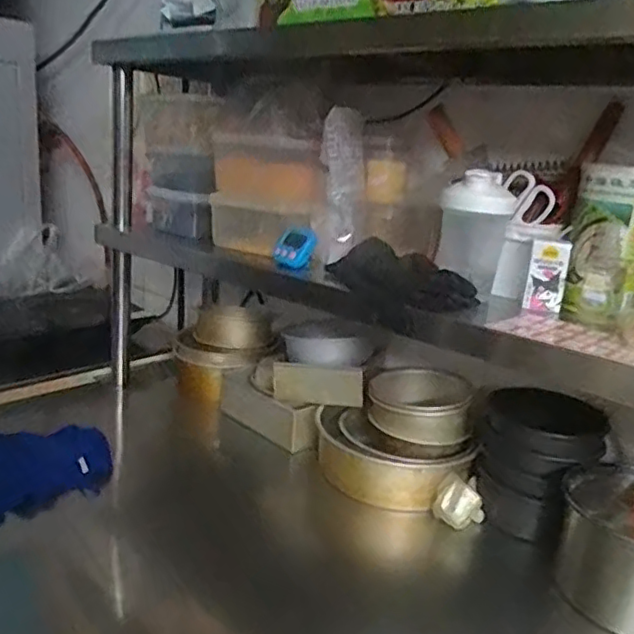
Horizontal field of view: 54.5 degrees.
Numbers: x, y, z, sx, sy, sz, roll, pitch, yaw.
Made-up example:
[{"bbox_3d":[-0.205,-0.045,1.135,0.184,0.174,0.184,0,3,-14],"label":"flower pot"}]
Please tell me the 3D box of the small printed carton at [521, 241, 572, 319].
[{"bbox_3d":[0.294,-0.050,0.787,0.045,0.088,0.032,12,17,22],"label":"small printed carton"}]

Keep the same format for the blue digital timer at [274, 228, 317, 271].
[{"bbox_3d":[-0.032,-0.102,0.902,0.059,0.068,0.019,24,-10,27],"label":"blue digital timer"}]

